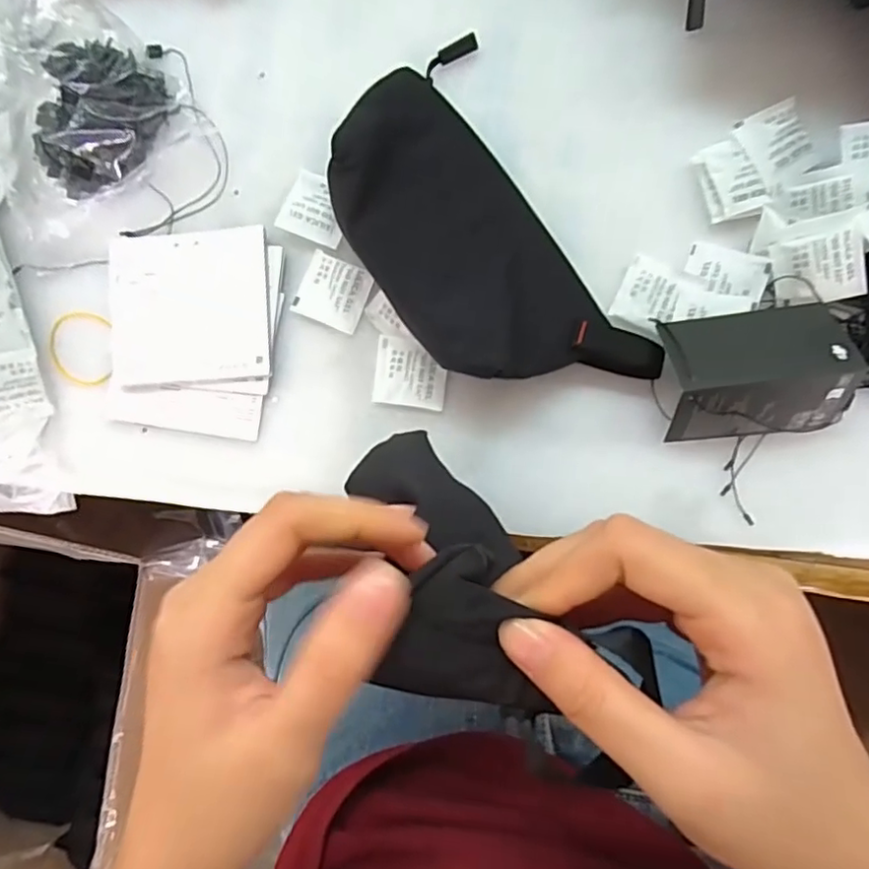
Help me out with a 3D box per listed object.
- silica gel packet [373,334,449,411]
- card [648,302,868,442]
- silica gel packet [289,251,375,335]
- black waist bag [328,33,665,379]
[{"bbox_3d":[-0.014,-0.037,0.360,0.043,0.004,0.040,8,89,6],"label":"silica gel packet"},{"bbox_3d":[0.169,-0.033,0.316,0.092,0.044,0.068,-7,88,6],"label":"card"},{"bbox_3d":[-0.061,-0.086,0.364,0.041,0.004,0.038,24,91,6],"label":"silica gel packet"},{"bbox_3d":[0.019,-0.103,0.334,0.102,0.049,0.215,-36,85,4],"label":"black waist bag"}]

